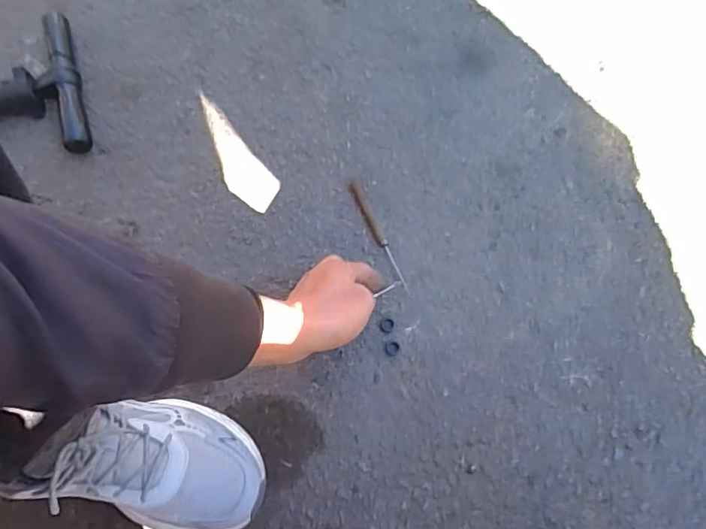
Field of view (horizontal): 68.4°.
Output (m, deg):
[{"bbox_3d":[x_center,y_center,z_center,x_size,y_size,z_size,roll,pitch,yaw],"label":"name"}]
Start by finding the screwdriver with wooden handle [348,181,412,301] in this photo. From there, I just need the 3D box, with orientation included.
[{"bbox_3d":[0.034,-0.032,0.602,0.013,0.013,0.150,-25,73,-7],"label":"screwdriver with wooden handle"}]

